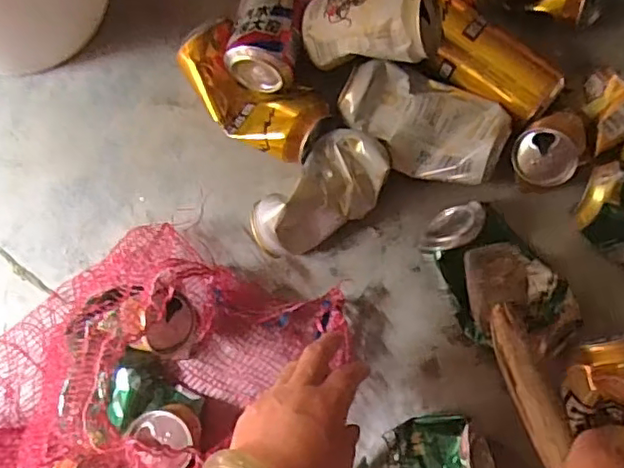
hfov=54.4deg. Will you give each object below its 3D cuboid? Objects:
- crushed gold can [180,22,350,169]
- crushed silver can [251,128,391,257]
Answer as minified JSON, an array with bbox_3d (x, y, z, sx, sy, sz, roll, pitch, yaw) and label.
[{"bbox_3d":[-0.055,-0.125,0.573,0.161,0.055,0.084,39,80,7],"label":"crushed gold can"},{"bbox_3d":[0.010,-0.034,0.542,0.074,0.075,0.134,36,80,7],"label":"crushed silver can"}]

